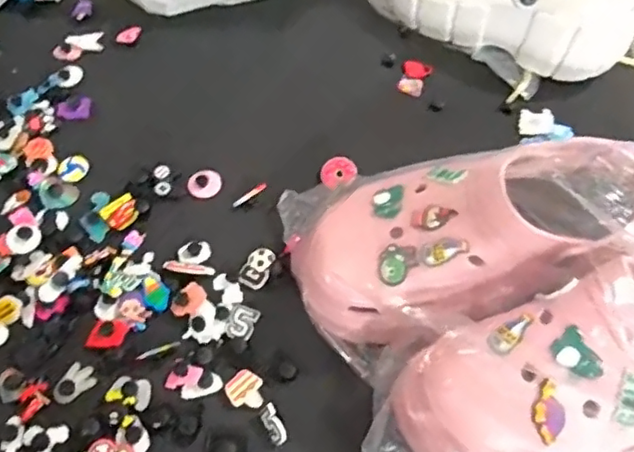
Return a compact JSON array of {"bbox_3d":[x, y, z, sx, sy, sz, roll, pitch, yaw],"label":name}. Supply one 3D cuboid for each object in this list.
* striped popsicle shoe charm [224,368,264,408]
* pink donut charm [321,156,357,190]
[{"bbox_3d":[-0.049,0.114,0.416,0.025,0.004,0.026,-40,69,-21],"label":"striped popsicle shoe charm"},{"bbox_3d":[0.018,-0.046,0.511,0.029,0.007,0.031,1,60,-1],"label":"pink donut charm"}]

